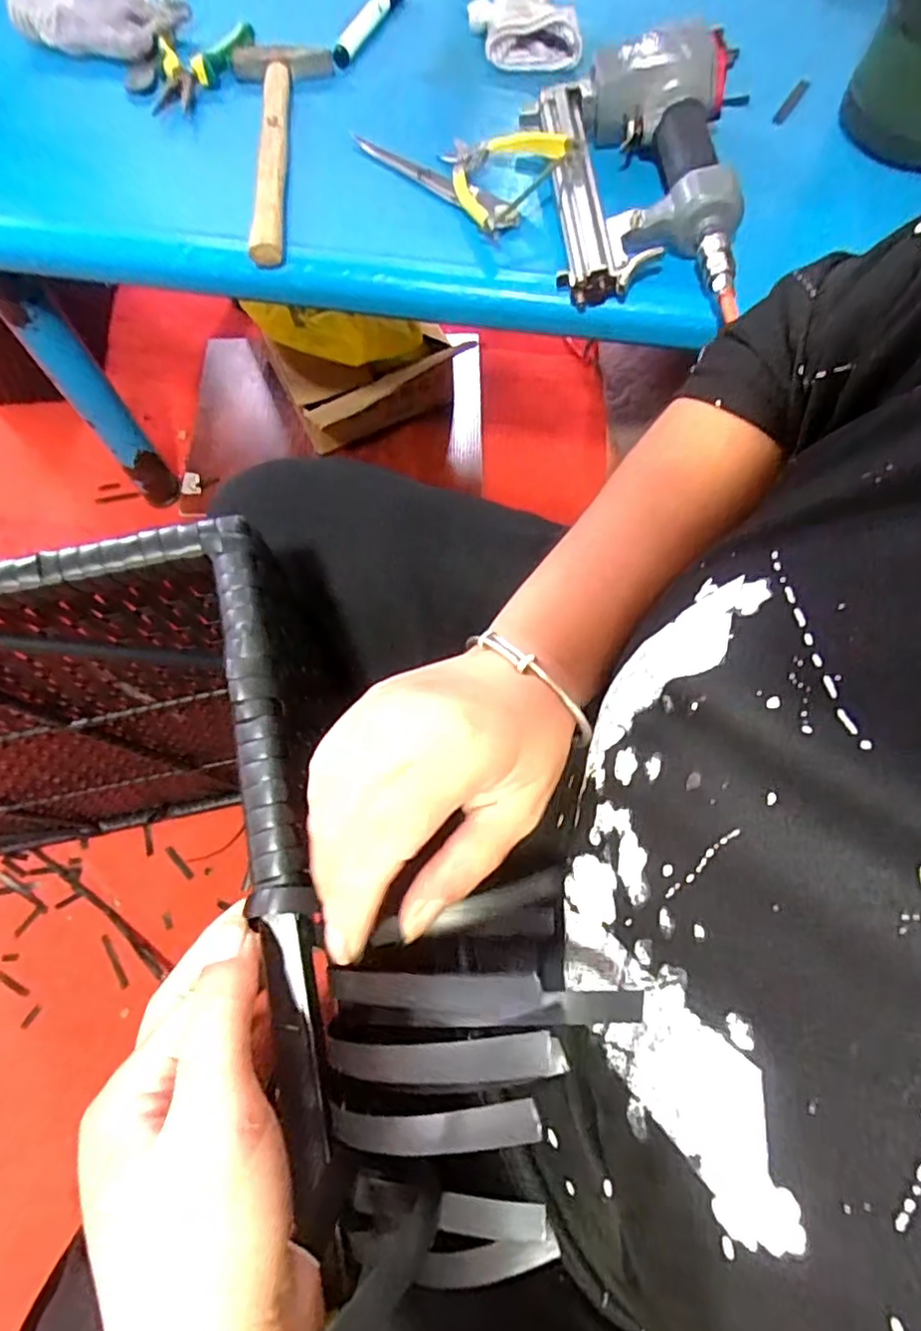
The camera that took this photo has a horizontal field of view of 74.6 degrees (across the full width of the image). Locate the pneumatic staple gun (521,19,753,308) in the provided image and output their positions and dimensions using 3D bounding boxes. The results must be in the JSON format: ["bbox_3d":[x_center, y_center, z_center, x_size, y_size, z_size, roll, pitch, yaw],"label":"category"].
[{"bbox_3d":[0.148,-0.392,0.483,0.147,0.070,0.230,-4,71,-1],"label":"pneumatic staple gun"}]

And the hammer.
[{"bbox_3d":[-0.151,-0.462,0.536,0.088,0.023,0.273,-8,71,-3],"label":"hammer"}]

